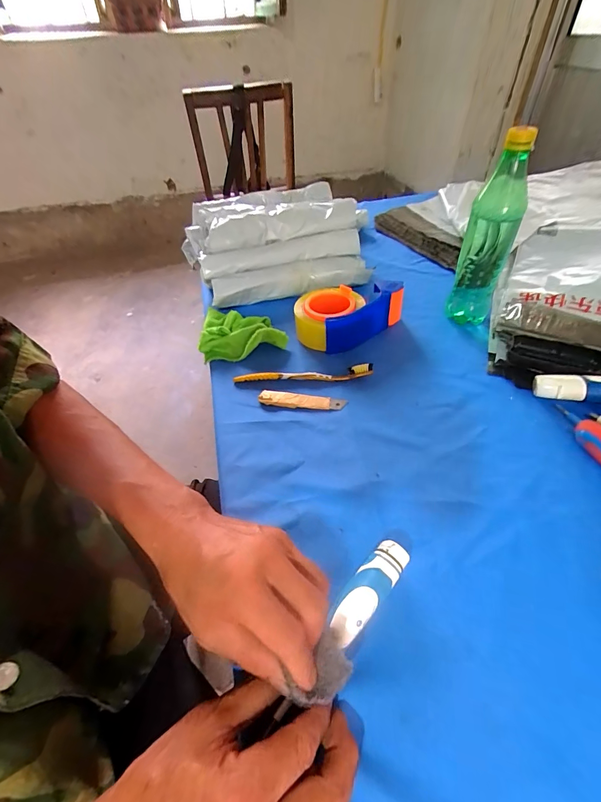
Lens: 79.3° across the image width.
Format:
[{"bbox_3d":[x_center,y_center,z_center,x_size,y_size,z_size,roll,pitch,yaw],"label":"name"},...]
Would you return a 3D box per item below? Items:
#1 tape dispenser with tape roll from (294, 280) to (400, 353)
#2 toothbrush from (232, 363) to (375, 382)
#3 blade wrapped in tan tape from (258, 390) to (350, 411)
[{"bbox_3d":[0.072,-0.125,0.542,0.155,0.061,0.091,1,47,8],"label":"tape dispenser with tape roll"},{"bbox_3d":[0.003,-0.034,0.488,0.184,0.017,0.011,-3,46,4],"label":"toothbrush"},{"bbox_3d":[0.002,-0.001,0.463,0.110,0.008,0.023,3,47,9],"label":"blade wrapped in tan tape"}]

